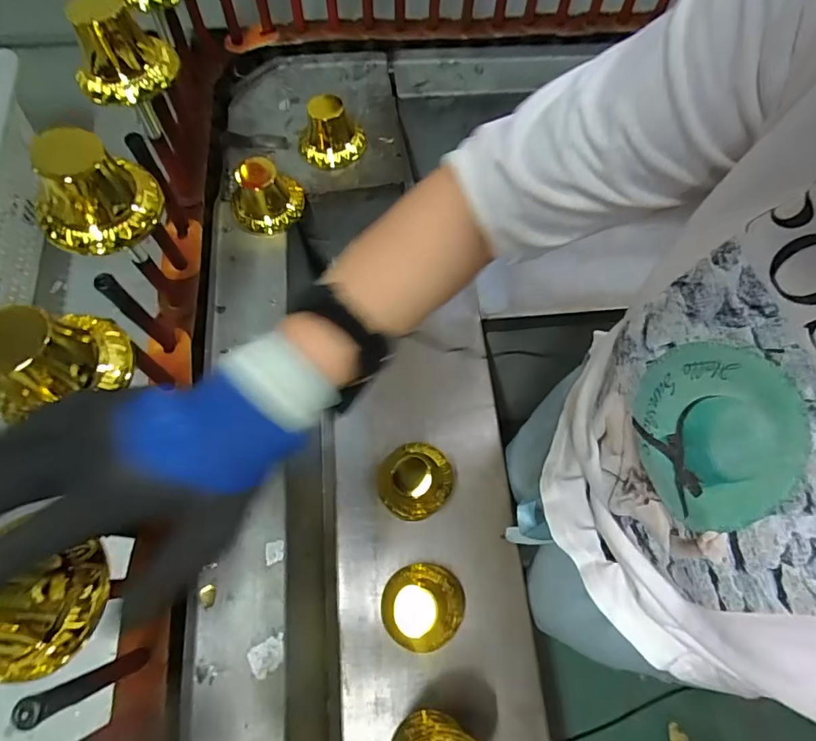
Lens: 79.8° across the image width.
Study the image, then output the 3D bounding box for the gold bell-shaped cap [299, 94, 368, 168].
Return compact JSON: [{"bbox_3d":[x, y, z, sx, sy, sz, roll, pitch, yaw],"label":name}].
[{"bbox_3d":[-0.109,-0.346,0.685,0.092,0.068,0.099,1,65,-1],"label":"gold bell-shaped cap"}]

